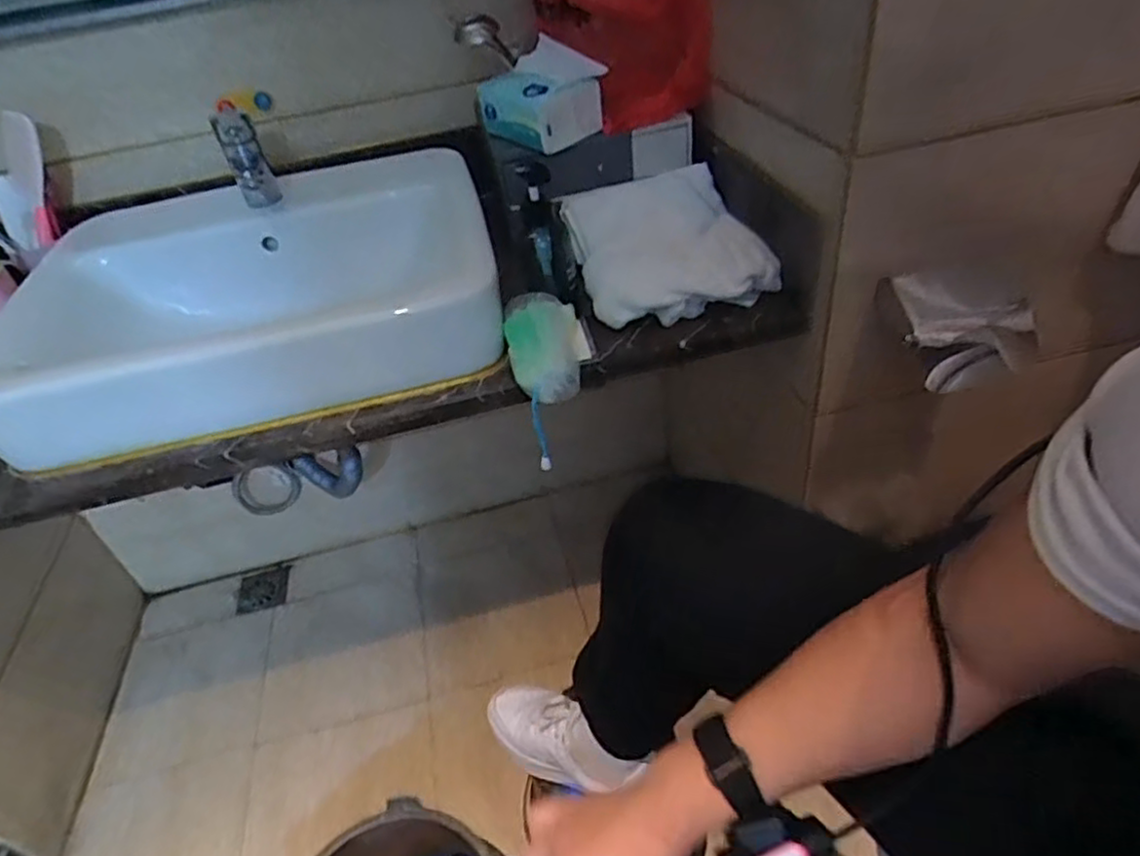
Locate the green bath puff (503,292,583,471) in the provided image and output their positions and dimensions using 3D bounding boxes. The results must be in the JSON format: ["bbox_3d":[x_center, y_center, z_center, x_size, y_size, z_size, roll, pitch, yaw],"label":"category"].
[{"bbox_3d":[-0.027,-0.087,0.700,0.076,0.046,0.136,-9,40,0],"label":"green bath puff"}]

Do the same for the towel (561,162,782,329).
[{"bbox_3d":[0.106,-0.216,0.805,0.196,0.078,0.230,-16,41,-9],"label":"towel"}]

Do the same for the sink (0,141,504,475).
[{"bbox_3d":[-0.390,-0.173,0.831,0.577,0.127,0.440,-14,41,-6],"label":"sink"}]

